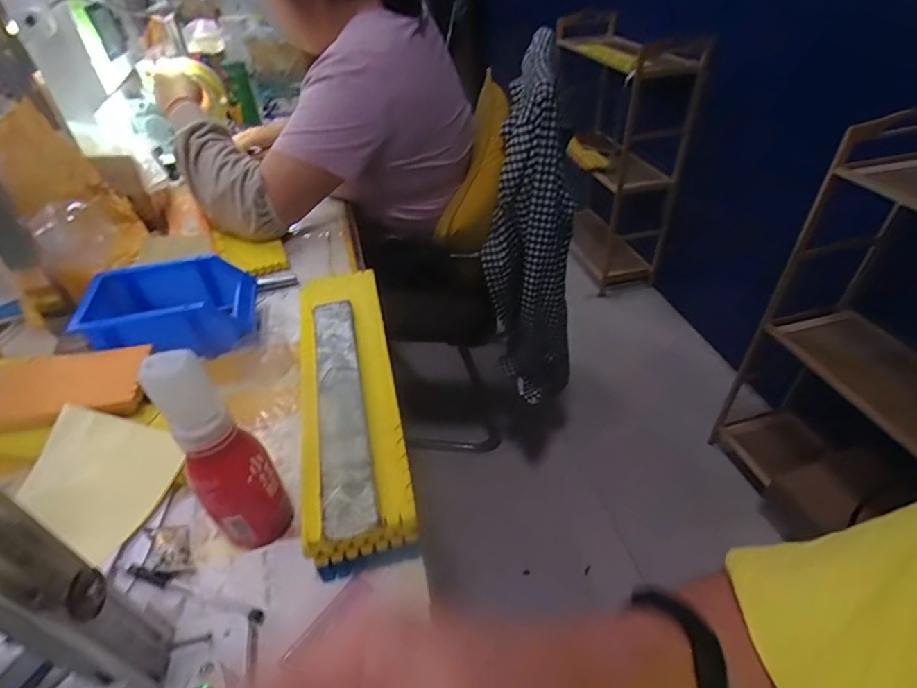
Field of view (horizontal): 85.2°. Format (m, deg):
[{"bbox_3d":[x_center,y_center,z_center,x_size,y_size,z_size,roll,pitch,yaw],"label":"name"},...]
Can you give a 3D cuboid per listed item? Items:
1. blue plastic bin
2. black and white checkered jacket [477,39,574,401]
[{"bbox_3d":[-0.344,-0.045,0.605,0.179,0.064,0.118,-13,42,-12],"label":"blue plastic bin"},{"bbox_3d":[0.174,-0.246,1.047,0.183,0.611,0.415,7,42,11],"label":"black and white checkered jacket"}]

